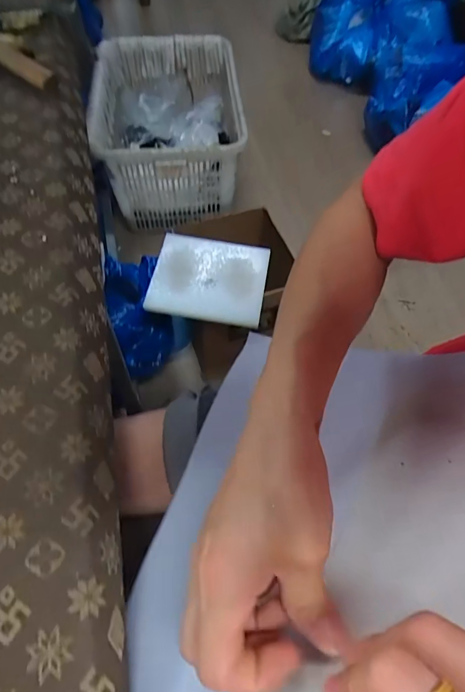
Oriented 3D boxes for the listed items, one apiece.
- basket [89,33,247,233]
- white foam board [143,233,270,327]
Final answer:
[{"bbox_3d":[-0.215,-0.733,1.413,0.461,0.340,0.606,-6,60,-6],"label":"basket"},{"bbox_3d":[-0.049,-0.147,0.875,0.239,0.044,0.196,6,59,1],"label":"white foam board"}]

